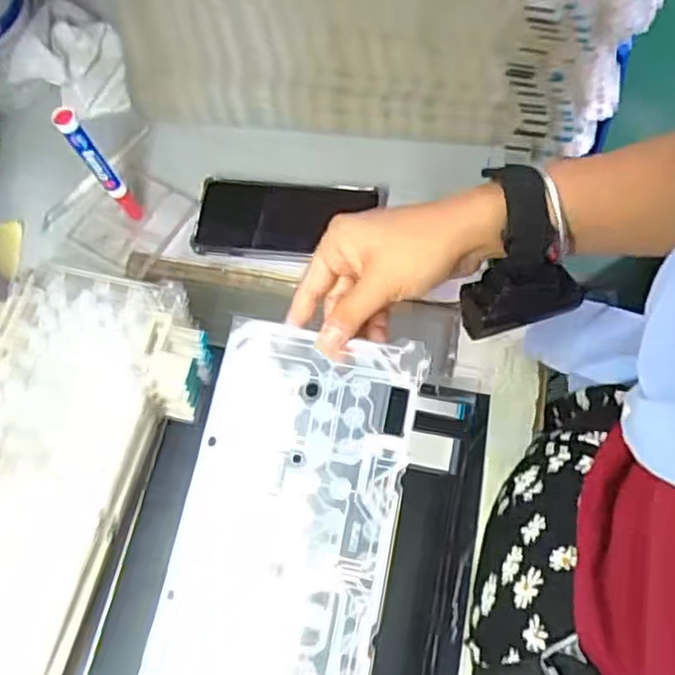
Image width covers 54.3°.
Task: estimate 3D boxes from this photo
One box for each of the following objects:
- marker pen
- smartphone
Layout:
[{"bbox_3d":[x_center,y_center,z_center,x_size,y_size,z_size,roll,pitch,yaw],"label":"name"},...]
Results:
[{"bbox_3d":[-0.194,-0.137,0.546,0.023,0.147,0.024,-28,69,-9],"label":"marker pen"},{"bbox_3d":[-0.051,-0.108,0.599,0.155,0.015,0.082,9,68,6],"label":"smartphone"}]

